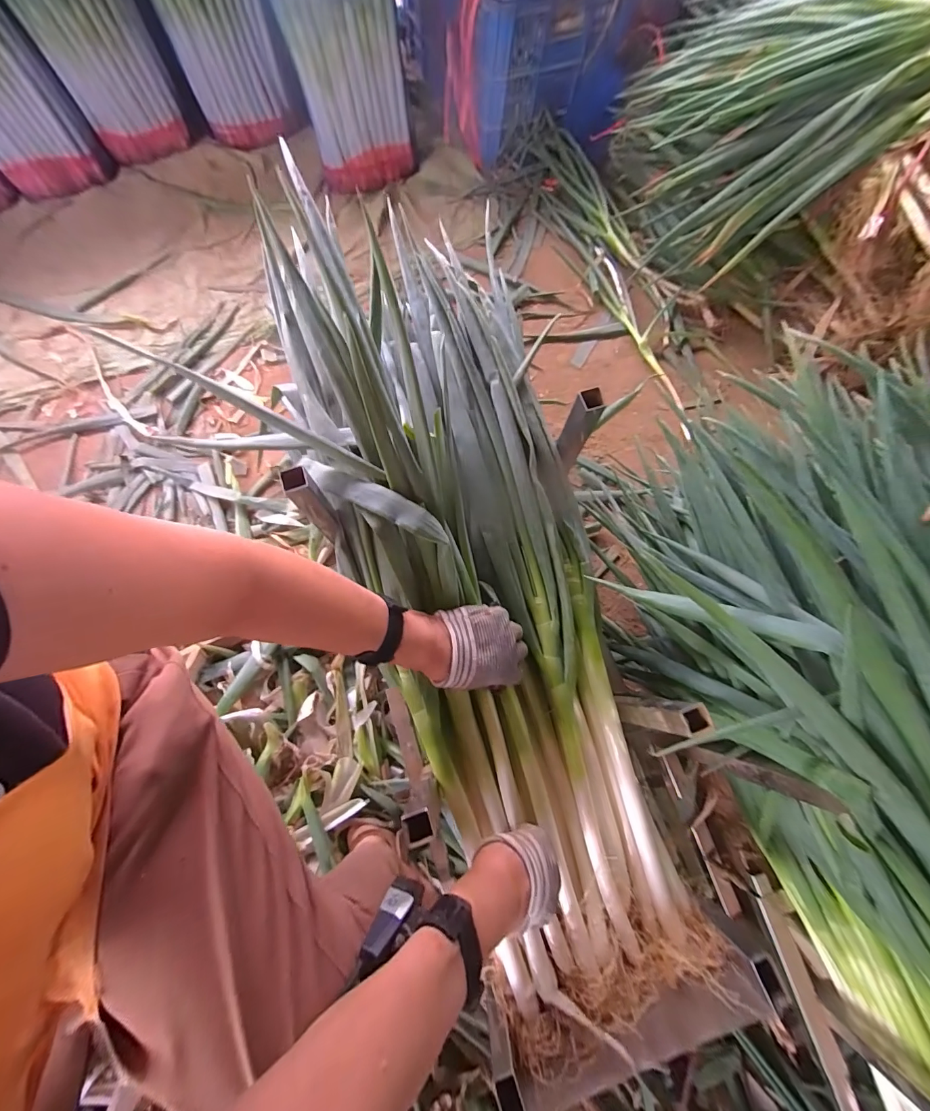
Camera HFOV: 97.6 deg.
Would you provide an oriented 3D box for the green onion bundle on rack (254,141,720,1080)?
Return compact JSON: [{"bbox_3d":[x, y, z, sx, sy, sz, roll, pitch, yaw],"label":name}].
[{"bbox_3d":[0.017,0.040,0.465,0.272,0.132,0.880,-16,86,-6],"label":"green onion bundle on rack"}]

